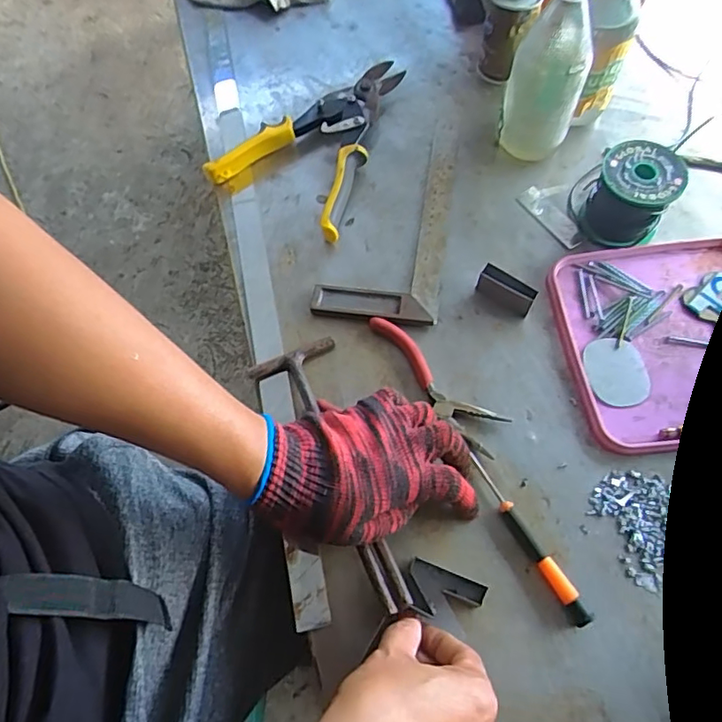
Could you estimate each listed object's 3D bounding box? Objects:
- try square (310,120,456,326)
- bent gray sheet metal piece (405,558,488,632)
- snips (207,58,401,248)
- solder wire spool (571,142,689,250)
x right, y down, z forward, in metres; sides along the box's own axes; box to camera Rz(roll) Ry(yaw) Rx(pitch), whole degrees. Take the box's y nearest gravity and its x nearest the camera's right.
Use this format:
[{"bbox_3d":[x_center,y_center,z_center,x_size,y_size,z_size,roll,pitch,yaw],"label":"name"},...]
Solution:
[{"bbox_3d":[0.031,-0.147,0.554,0.110,0.011,0.249,8,65,5],"label":"try square"},{"bbox_3d":[0.057,0.167,0.397,0.053,0.029,0.036,20,67,11],"label":"bent gray sheet metal piece"},{"bbox_3d":[-0.050,-0.242,0.593,0.146,0.027,0.230,20,67,11],"label":"snips"},{"bbox_3d":[0.241,-0.156,0.518,0.080,0.066,0.075,-1,65,1],"label":"solder wire spool"}]

